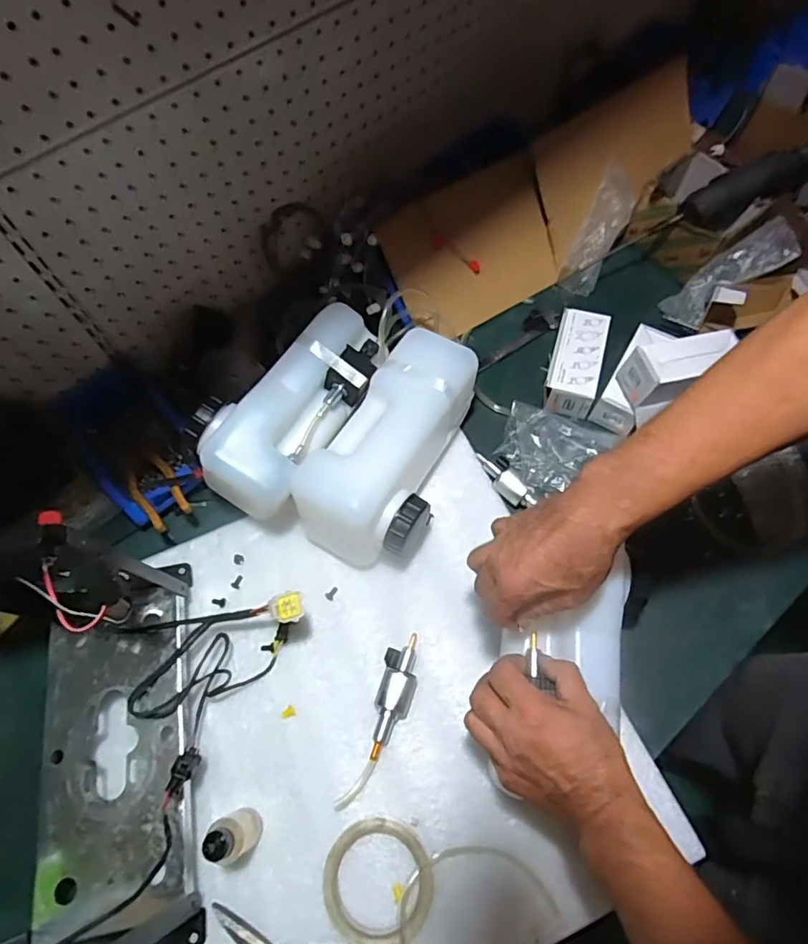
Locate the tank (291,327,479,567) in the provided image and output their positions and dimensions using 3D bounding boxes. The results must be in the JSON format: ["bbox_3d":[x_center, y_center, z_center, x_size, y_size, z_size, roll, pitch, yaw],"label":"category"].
[{"bbox_3d":[-0.007,-0.029,0.636,0.131,0.131,0.266,20,68,11],"label":"tank"}]

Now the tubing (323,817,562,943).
[{"bbox_3d":[0.027,0.396,0.503,0.206,0.015,0.117,16,67,9],"label":"tubing"}]

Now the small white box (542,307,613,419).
[{"bbox_3d":[0.225,-0.144,0.727,0.062,0.051,0.135,14,67,9],"label":"small white box"}]

